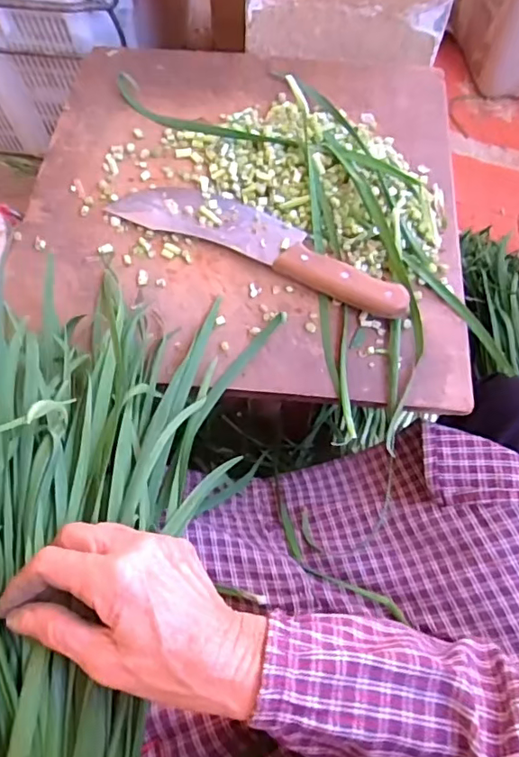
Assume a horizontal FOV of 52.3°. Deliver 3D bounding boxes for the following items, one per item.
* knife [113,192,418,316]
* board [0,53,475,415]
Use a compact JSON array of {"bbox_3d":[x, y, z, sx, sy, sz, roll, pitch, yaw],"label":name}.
[{"bbox_3d":[0.001,-0.131,0.489,0.287,0.038,0.060,25,66,8],"label":"knife"},{"bbox_3d":[-0.014,-0.183,0.518,0.413,0.032,0.416,4,66,2],"label":"board"}]

